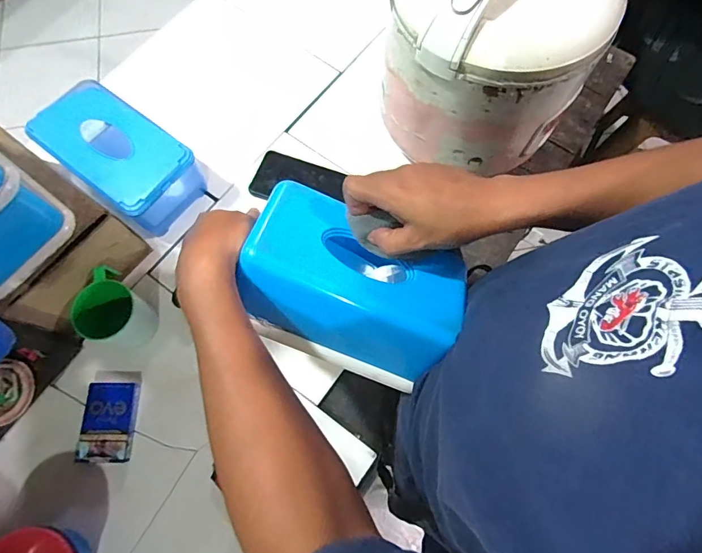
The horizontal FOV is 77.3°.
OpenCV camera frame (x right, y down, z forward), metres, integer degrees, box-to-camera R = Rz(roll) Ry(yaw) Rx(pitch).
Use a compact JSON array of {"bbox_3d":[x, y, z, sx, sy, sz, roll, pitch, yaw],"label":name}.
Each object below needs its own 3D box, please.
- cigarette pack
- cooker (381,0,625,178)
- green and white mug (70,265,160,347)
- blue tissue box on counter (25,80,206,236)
[{"bbox_3d":[-0.298,0.179,0.542,0.062,0.019,0.094,0,71,0],"label":"cigarette pack"},{"bbox_3d":[0.164,-0.288,0.539,0.234,0.226,0.220,9,71,3],"label":"cooker"},{"bbox_3d":[-0.287,0.046,0.550,0.076,0.090,0.079,0,71,0],"label":"green and white mug"},{"bbox_3d":[-0.318,-0.163,0.614,0.217,0.095,0.123,34,74,11],"label":"blue tissue box on counter"}]

